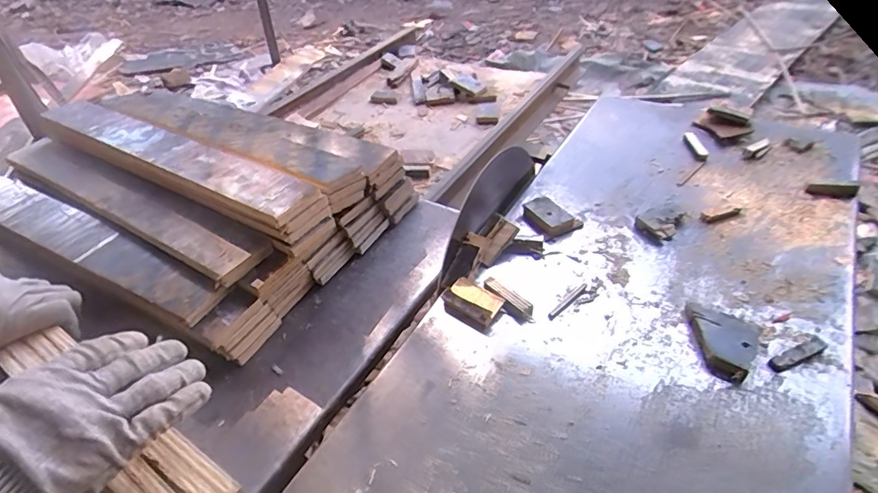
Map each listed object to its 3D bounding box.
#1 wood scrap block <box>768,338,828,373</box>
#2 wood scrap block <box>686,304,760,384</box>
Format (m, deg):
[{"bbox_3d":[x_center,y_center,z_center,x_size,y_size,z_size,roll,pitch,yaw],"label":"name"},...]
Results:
[{"bbox_3d":[0.340,0.102,0.476,0.065,0.004,0.015,-19,43,-16],"label":"wood scrap block"},{"bbox_3d":[0.270,0.093,0.488,0.065,0.015,0.068,22,48,28],"label":"wood scrap block"}]

